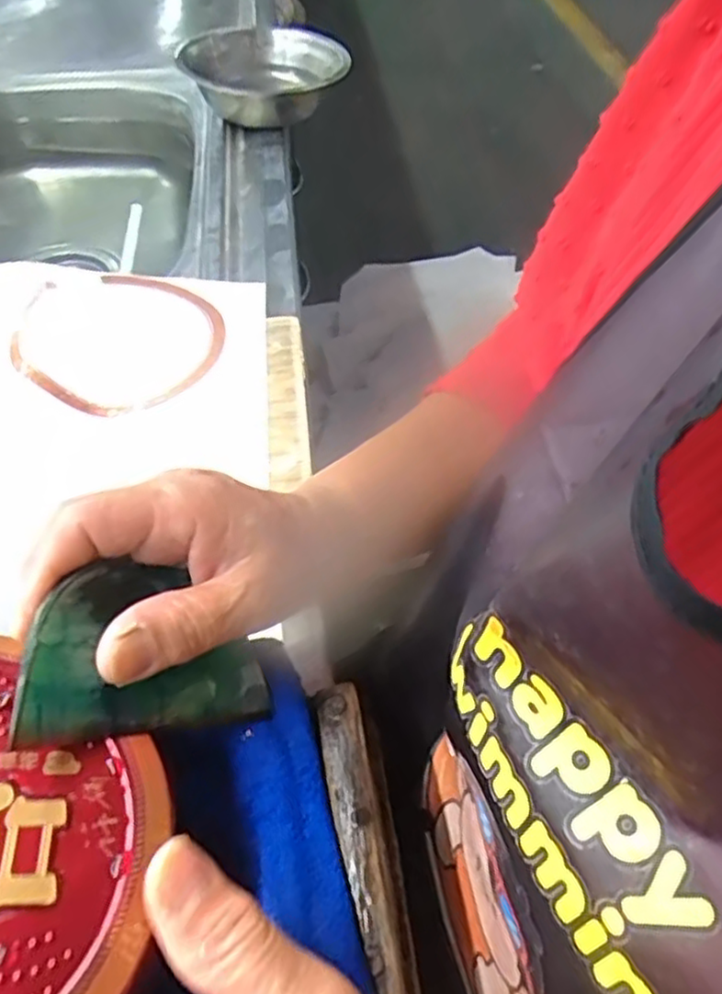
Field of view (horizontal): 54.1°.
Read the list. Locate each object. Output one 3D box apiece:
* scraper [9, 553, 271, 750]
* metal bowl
[{"bbox_3d":[-0.071,0.051,0.242,0.006,0.095,0.056,-26,66,30],"label":"scraper"},{"bbox_3d":[-0.102,-0.437,0.723,0.155,0.060,0.155,-10,53,-12],"label":"metal bowl"}]

